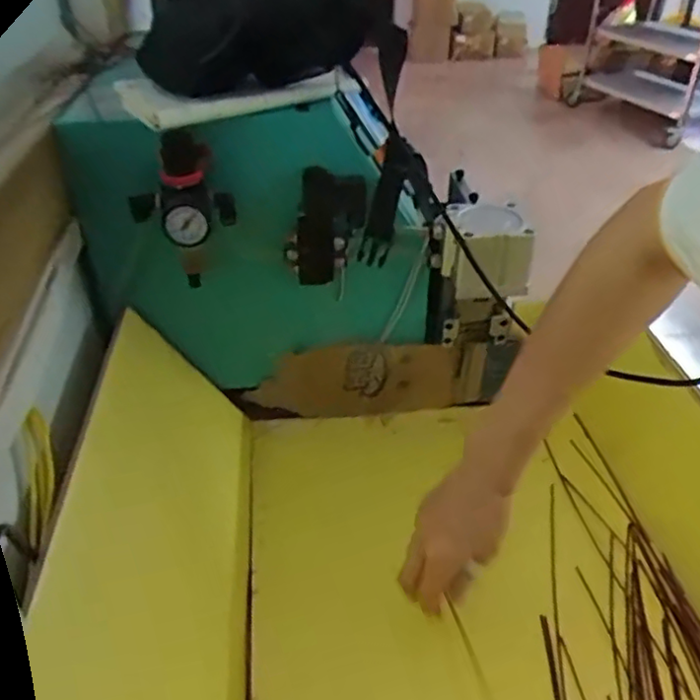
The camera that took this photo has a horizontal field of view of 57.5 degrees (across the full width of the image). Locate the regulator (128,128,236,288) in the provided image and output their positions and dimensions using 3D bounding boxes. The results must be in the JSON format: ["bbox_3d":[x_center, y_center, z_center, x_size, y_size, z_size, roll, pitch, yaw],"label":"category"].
[{"bbox_3d":[-0.144,-0.114,0.559,0.088,0.135,0.063,-10,38,-12],"label":"regulator"}]

